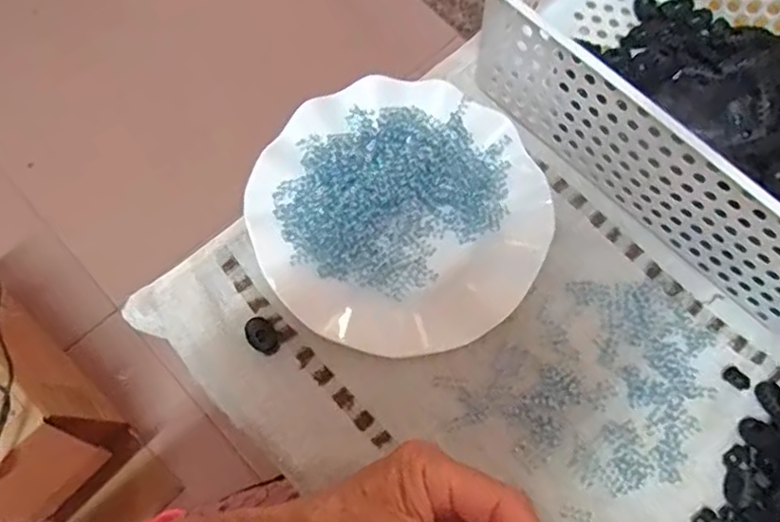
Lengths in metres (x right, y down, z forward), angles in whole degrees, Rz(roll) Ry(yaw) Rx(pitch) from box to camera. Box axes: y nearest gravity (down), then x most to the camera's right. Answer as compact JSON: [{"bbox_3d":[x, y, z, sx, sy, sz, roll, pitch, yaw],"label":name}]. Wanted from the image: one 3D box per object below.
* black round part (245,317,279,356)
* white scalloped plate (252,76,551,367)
[{"bbox_3d":[-0.078,0.047,0.385,0.016,0.011,0.025,-35,76,-11],"label":"black round part"},{"bbox_3d":[0.008,-0.032,0.403,0.178,0.030,0.180,0,73,-1],"label":"white scalloped plate"}]

